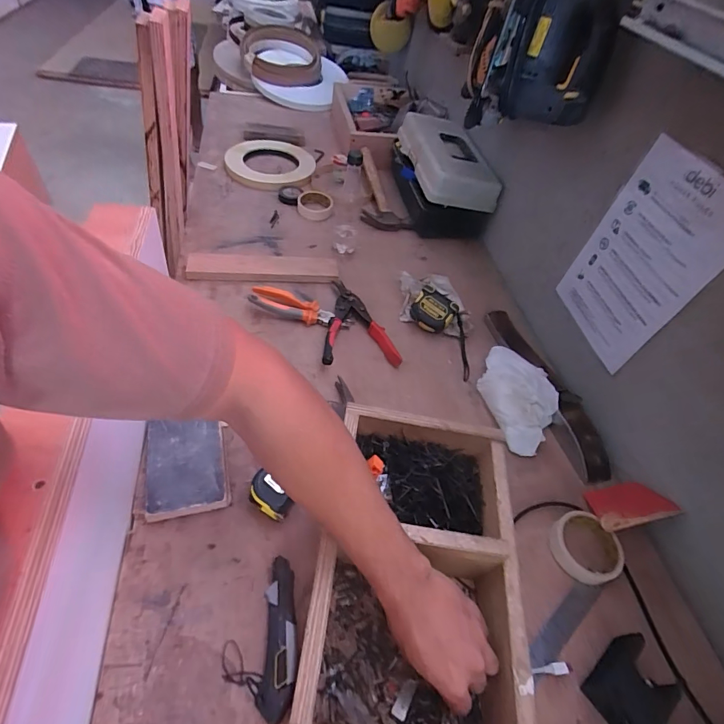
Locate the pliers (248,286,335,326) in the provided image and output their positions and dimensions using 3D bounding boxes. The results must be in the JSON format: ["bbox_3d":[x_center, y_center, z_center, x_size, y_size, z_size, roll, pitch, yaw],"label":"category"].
[{"bbox_3d":[-0.135,-0.107,0.790,0.164,0.028,0.053,15,50,3],"label":"pliers"}]

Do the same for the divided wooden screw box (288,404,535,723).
[{"bbox_3d":[0.059,0.226,0.468,0.209,0.102,0.332,8,51,0],"label":"divided wooden screw box"}]

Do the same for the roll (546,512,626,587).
[{"bbox_3d":[0.309,0.256,0.565,0.090,0.025,0.086,5,50,-6],"label":"roll"}]

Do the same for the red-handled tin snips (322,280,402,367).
[{"bbox_3d":[-0.017,-0.085,0.781,0.141,0.035,0.225,-4,52,-12],"label":"red-handled tin snips"}]

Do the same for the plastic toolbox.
[{"bbox_3d":[0.191,-0.480,1.069,0.184,0.156,0.367,-6,52,-14],"label":"plastic toolbox"}]

